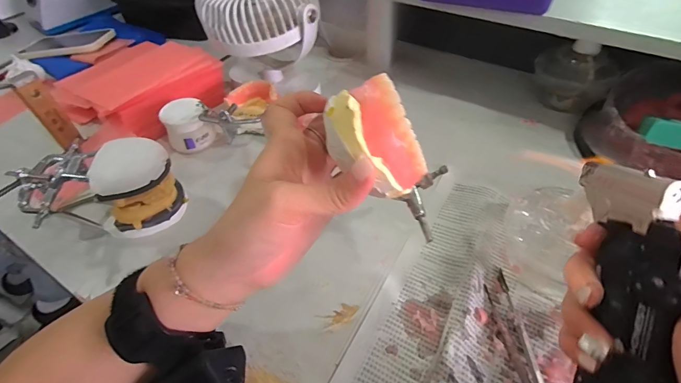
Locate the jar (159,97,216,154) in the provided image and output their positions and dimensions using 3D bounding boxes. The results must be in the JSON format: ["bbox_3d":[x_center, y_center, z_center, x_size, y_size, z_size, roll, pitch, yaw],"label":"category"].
[{"bbox_3d":[-0.183,-0.080,0.427,0.048,0.051,0.042,-31,54,-22],"label":"jar"}]

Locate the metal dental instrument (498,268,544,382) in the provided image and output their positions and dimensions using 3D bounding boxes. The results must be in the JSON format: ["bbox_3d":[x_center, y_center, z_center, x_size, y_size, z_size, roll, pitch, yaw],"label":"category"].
[{"bbox_3d":[0.144,0.132,0.265,0.009,0.007,0.168,-2,49,1],"label":"metal dental instrument"}]

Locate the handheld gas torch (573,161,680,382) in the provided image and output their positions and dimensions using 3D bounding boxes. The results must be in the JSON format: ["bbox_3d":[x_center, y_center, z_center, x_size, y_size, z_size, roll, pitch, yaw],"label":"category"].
[{"bbox_3d":[0.149,0.062,0.195,0.044,0.059,0.151,8,91,10],"label":"handheld gas torch"}]

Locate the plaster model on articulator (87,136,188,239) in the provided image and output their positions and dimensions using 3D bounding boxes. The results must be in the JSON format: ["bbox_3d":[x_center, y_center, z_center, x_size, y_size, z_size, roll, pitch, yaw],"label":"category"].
[{"bbox_3d":[-0.198,-0.004,0.346,0.066,0.069,0.067,6,49,9],"label":"plaster model on articulator"}]

